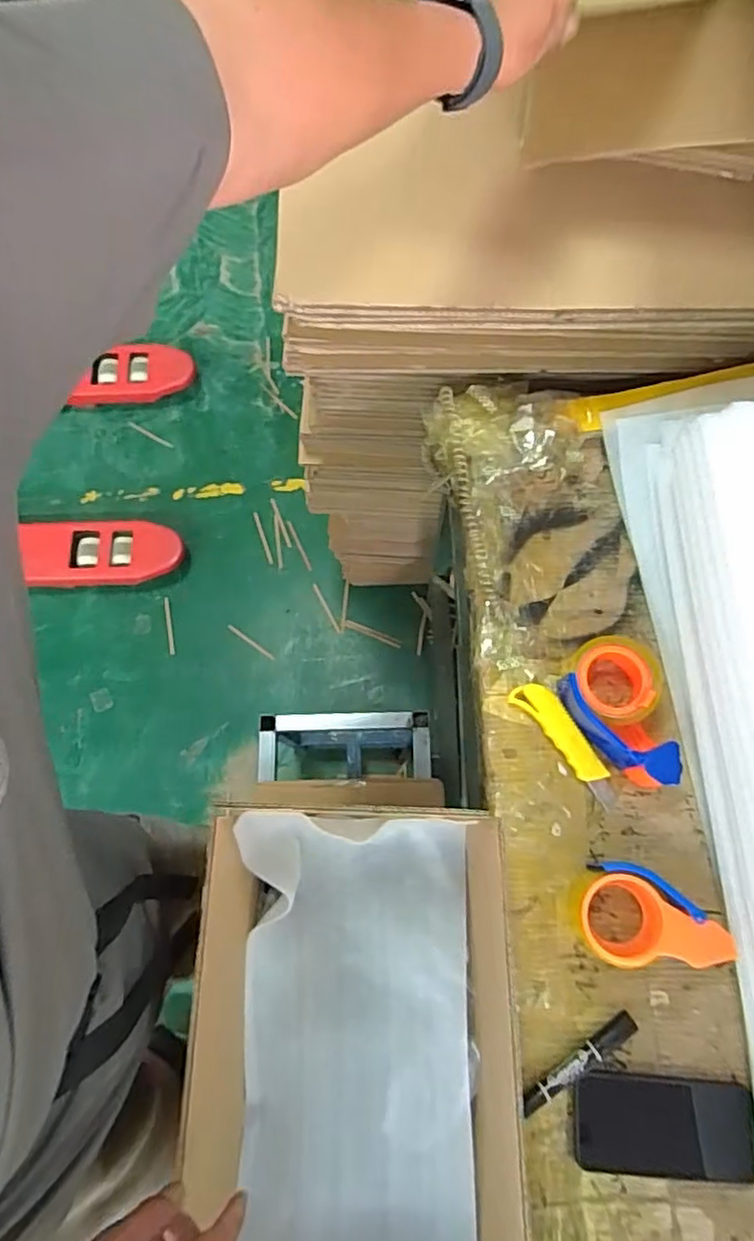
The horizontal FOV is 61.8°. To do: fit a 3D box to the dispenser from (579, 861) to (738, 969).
[{"bbox_3d":[0.268,0.293,0.619,0.136,0.055,0.090,12,72,5],"label":"dispenser"}]

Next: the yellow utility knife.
[{"bbox_3d":[0.209,0.130,0.685,0.040,0.019,0.151,-39,75,-11],"label":"yellow utility knife"}]

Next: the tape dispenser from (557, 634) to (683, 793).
[{"bbox_3d":[0.269,0.096,0.673,0.098,0.054,0.158,-38,75,-11],"label":"tape dispenser"}]

